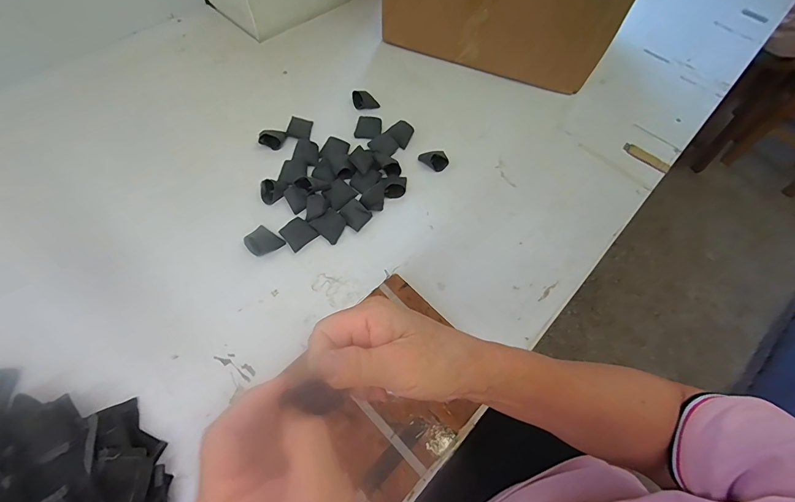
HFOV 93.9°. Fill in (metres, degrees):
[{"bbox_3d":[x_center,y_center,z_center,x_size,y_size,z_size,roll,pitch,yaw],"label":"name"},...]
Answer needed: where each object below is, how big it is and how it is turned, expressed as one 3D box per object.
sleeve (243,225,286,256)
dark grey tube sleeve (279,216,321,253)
[{"bbox_3d":[-0.176,-0.012,0.485,0.041,0.019,0.037,35,65,15],"label":"sleeve"},{"bbox_3d":[-0.130,-0.024,0.492,0.038,0.015,0.034,-40,70,-22],"label":"dark grey tube sleeve"}]

